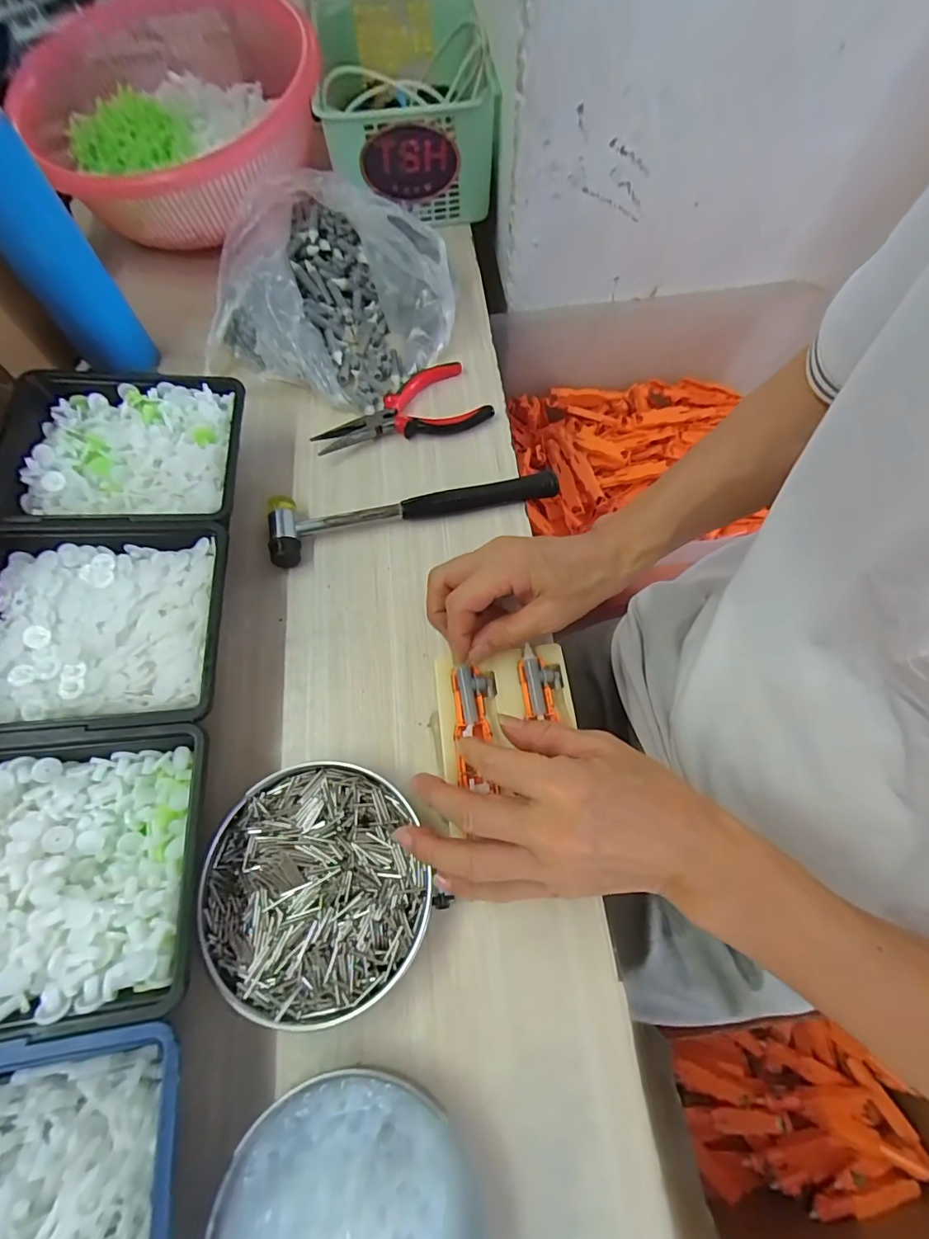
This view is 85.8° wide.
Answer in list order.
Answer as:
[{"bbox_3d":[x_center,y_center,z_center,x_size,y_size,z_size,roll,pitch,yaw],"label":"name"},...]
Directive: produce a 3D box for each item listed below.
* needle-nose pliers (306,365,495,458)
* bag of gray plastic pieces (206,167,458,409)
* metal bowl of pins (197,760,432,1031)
[{"bbox_3d":[-0.056,-0.183,0.456,0.154,0.022,0.078,-32,68,-12],"label":"needle-nose pliers"},{"bbox_3d":[-0.124,-0.320,0.480,0.226,0.083,0.217,14,66,8],"label":"bag of gray plastic pieces"},{"bbox_3d":[-0.089,0.159,0.301,0.127,0.022,0.130,-1,65,1],"label":"metal bowl of pins"}]

